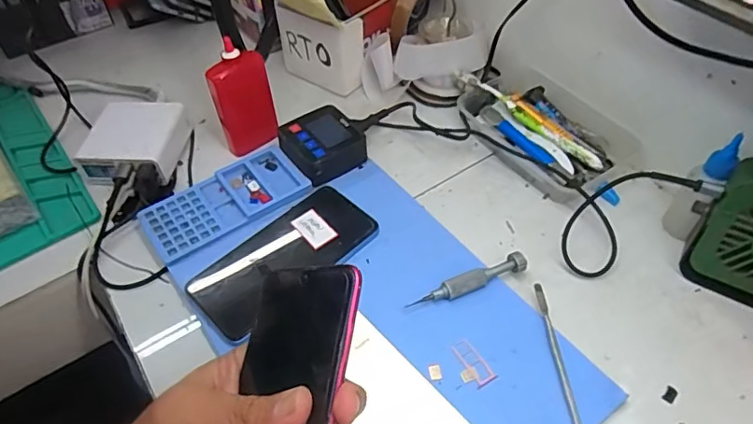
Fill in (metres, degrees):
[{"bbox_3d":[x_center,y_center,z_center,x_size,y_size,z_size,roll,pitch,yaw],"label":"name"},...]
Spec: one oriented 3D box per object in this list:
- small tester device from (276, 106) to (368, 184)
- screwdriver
[{"bbox_3d":[-0.056,-0.068,0.547,0.072,0.038,0.070,-27,53,-19],"label":"small tester device"},{"bbox_3d":[0.077,0.060,0.448,0.106,0.017,0.015,-20,51,-14],"label":"screwdriver"}]

